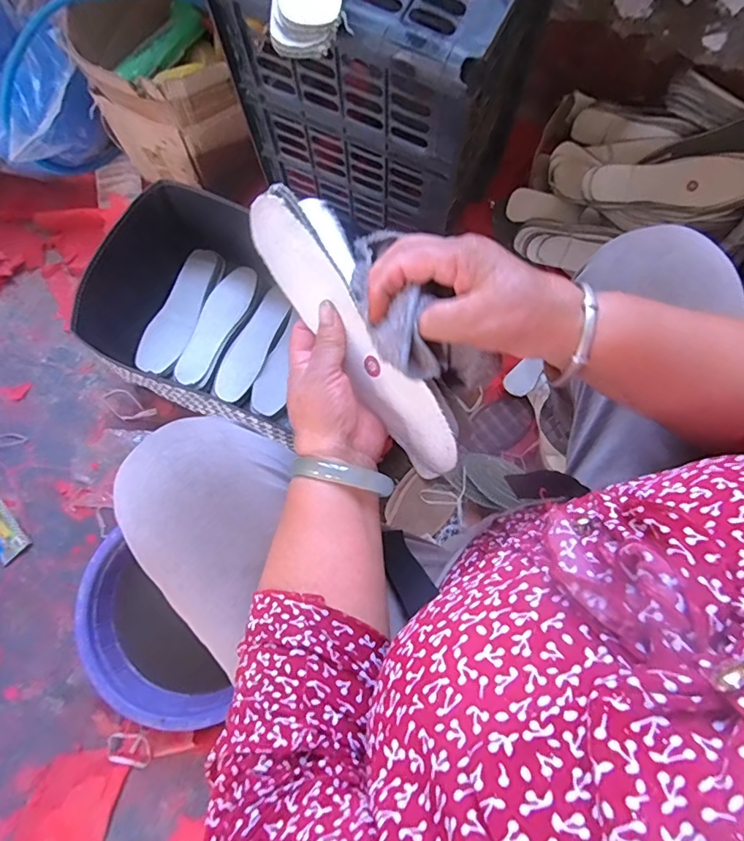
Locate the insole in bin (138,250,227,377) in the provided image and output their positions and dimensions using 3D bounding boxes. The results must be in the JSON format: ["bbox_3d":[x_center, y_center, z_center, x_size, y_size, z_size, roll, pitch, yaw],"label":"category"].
[{"bbox_3d":[-0.328,-0.187,0.858,0.075,0.020,0.228,21,79,6],"label":"insole in bin"}]

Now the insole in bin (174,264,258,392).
[{"bbox_3d":[-0.262,-0.162,0.846,0.068,0.024,0.227,21,79,6],"label":"insole in bin"}]

